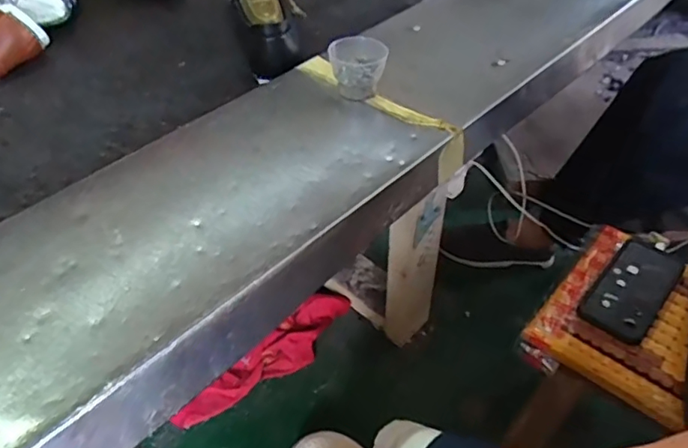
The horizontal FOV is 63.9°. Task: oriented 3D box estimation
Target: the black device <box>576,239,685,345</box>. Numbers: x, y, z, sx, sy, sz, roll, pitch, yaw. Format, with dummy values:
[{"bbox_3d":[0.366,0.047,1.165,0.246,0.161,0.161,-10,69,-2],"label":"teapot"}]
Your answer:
[{"bbox_3d":[0.379,0.082,0.722,0.079,0.012,0.173,33,55,28],"label":"black device"}]

